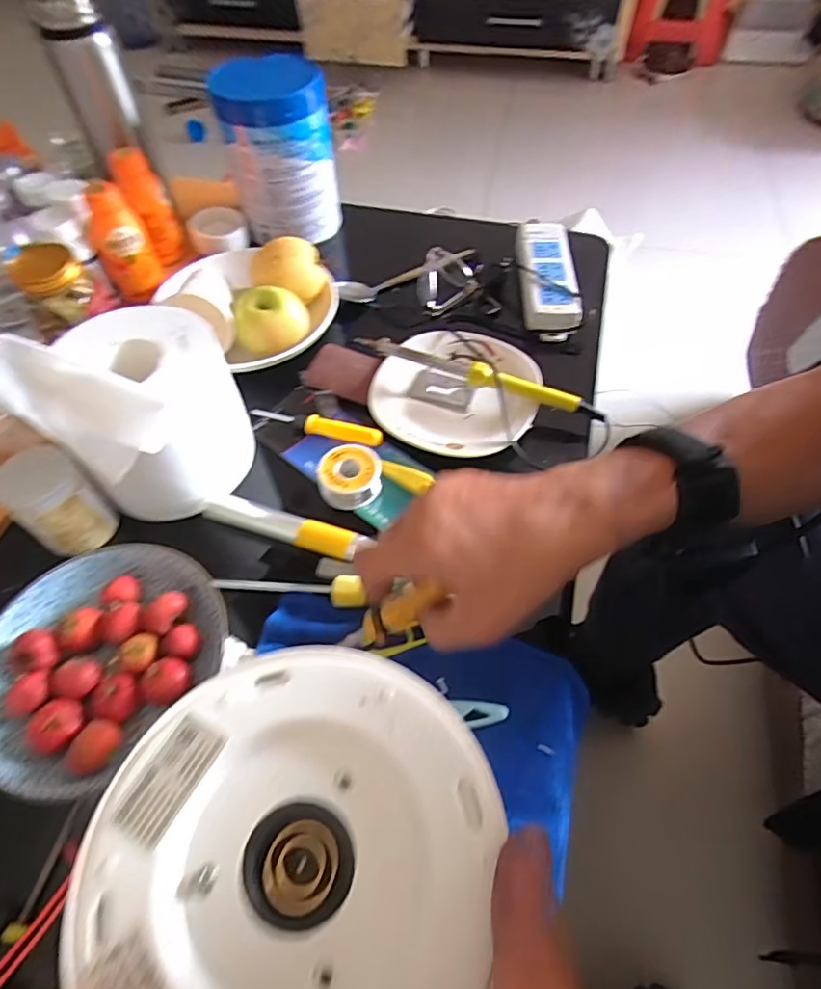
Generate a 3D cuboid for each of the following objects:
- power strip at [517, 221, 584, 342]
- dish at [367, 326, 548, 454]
[{"bbox_3d":[0.166,-0.266,0.684,0.066,0.038,0.179,1,56,2],"label":"power strip"},{"bbox_3d":[0.046,-0.105,0.581,0.164,0.033,0.163,14,58,11],"label":"dish"}]

